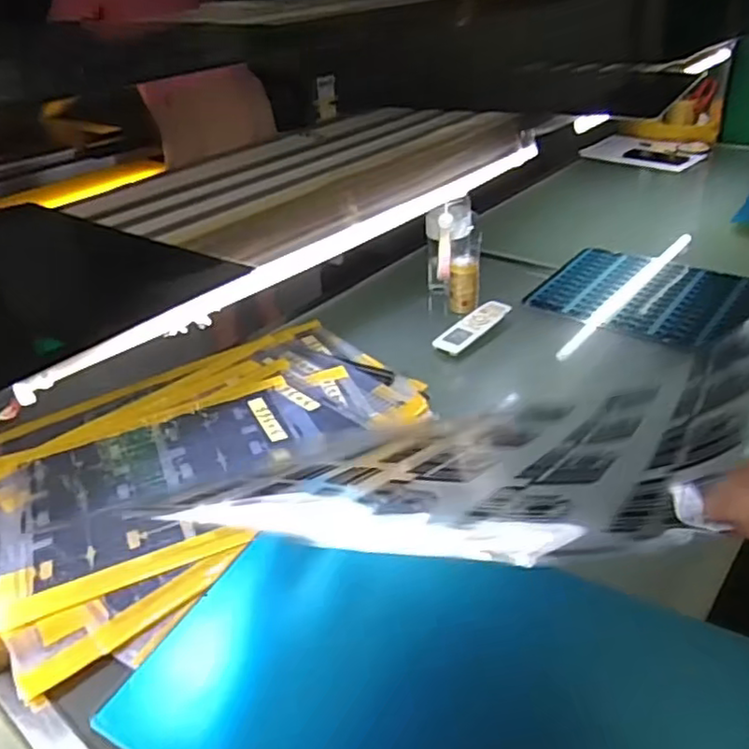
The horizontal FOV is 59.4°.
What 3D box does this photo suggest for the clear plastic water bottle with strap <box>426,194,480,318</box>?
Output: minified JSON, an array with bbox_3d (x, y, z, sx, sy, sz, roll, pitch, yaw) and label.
[{"bbox_3d":[0.142,-0.212,1.179,0.095,0.177,0.112,-1,34,5],"label":"clear plastic water bottle with strap"}]

